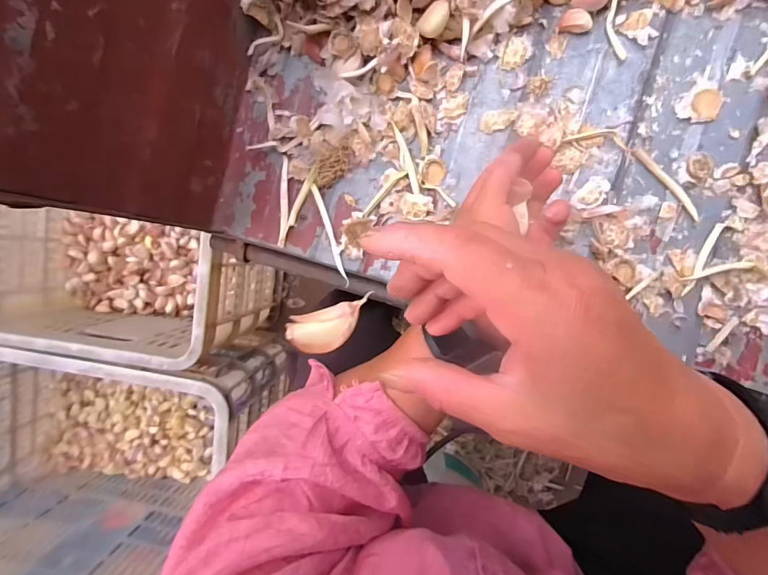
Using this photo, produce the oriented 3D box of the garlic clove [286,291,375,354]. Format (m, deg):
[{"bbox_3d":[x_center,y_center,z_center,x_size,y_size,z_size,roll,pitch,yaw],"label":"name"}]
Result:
[{"bbox_3d":[-0.021,0.017,0.168,0.034,0.010,0.018,-14,94,6],"label":"garlic clove"}]

